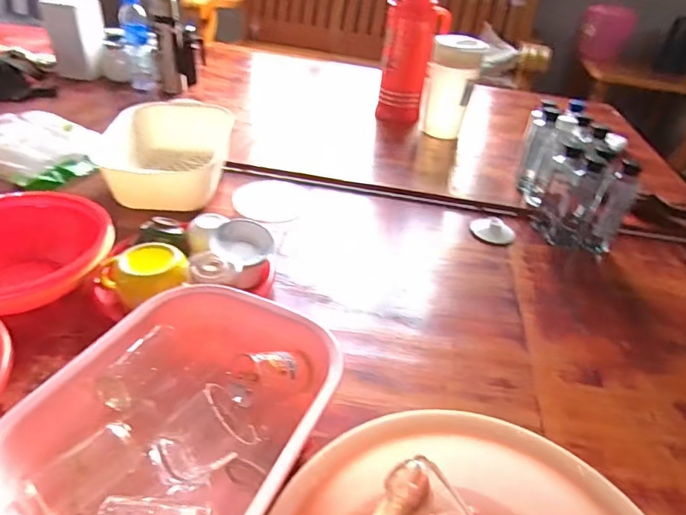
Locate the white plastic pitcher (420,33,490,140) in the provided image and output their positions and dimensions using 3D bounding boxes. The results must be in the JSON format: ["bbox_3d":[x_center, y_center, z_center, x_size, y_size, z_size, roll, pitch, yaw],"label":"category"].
[{"bbox_3d":[0.281,-0.450,1.254,0.123,0.231,0.127,9,36,3],"label":"white plastic pitcher"}]

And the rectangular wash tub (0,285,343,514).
[{"bbox_3d":[-0.147,0.161,0.465,0.234,0.097,0.292,18,38,15],"label":"rectangular wash tub"}]

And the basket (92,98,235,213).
[{"bbox_3d":[-0.331,-0.199,0.932,0.211,0.118,0.222,0,37,-9],"label":"basket"}]

